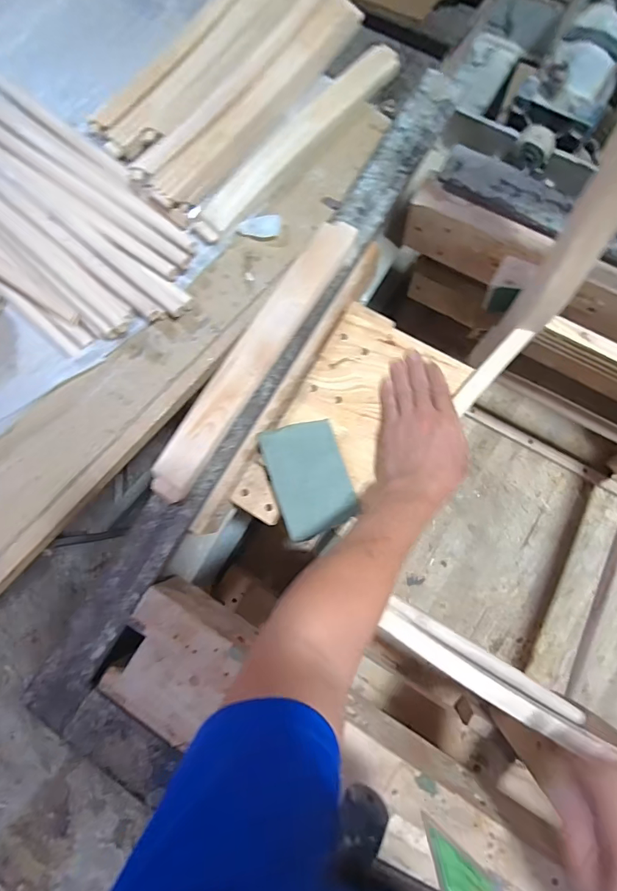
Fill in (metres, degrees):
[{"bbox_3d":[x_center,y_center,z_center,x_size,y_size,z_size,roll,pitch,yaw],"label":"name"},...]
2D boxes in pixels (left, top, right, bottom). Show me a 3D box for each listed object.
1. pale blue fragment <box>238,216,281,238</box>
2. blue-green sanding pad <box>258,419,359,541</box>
[{"bbox_3d":[-0.069,-0.313,0.629,0.061,0.006,0.028,-7,102,0],"label":"pale blue fragment"},{"bbox_3d":[0.001,0.040,0.548,0.092,0.018,0.136,-19,80,1],"label":"blue-green sanding pad"}]

